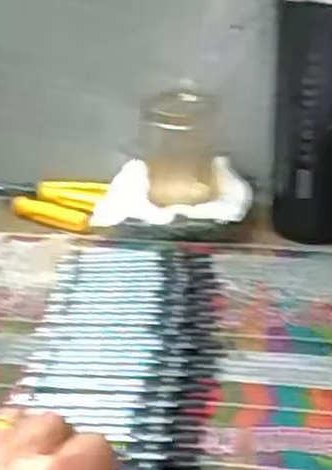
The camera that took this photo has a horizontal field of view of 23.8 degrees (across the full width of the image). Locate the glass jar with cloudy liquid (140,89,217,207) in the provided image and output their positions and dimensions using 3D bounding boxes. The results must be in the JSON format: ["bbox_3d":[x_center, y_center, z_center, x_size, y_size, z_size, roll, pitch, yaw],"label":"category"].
[{"bbox_3d":[0.013,-0.071,0.635,0.062,0.079,0.061,-2,30,1],"label":"glass jar with cloudy liquid"}]

